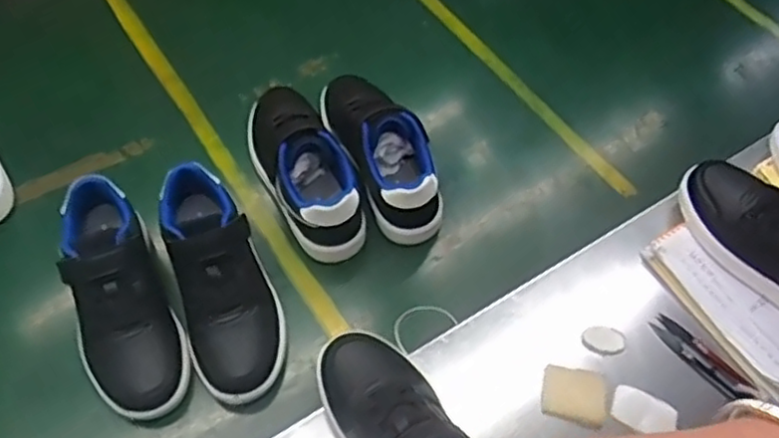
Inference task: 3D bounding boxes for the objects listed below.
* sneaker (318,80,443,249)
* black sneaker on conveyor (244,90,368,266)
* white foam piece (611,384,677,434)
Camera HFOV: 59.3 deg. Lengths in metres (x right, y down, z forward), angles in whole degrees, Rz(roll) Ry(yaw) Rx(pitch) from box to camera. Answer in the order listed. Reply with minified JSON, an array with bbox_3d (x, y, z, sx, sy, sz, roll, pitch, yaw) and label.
[{"bbox_3d":[-0.009,-0.083,0.722,0.075,0.096,0.208,-21,60,-14],"label":"sneaker"},{"bbox_3d":[-0.089,-0.063,0.710,0.081,0.094,0.204,-24,61,-16],"label":"black sneaker on conveyor"},{"bbox_3d":[0.218,0.165,0.587,0.052,0.009,0.036,27,60,15],"label":"white foam piece"}]

